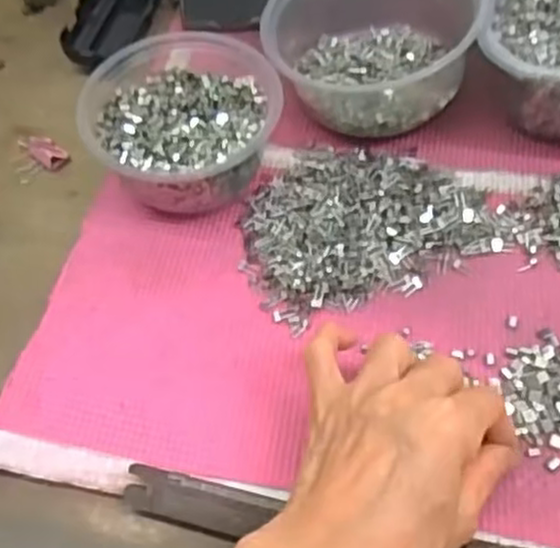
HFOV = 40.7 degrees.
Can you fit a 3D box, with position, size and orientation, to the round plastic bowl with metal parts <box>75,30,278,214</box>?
[{"bbox_3d":[-0.060,-0.090,0.461,0.109,0.069,0.110,-2,57,3],"label":"round plastic bowl with metal parts"}]

